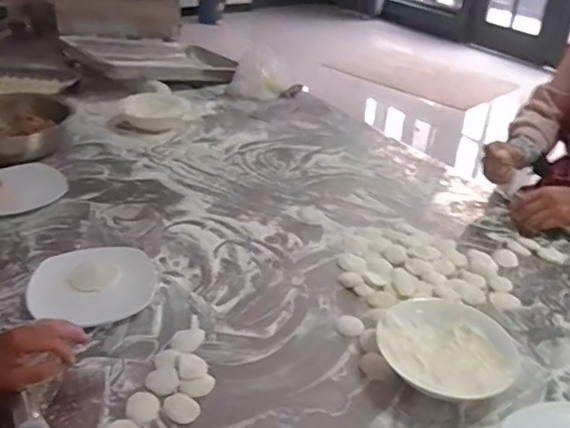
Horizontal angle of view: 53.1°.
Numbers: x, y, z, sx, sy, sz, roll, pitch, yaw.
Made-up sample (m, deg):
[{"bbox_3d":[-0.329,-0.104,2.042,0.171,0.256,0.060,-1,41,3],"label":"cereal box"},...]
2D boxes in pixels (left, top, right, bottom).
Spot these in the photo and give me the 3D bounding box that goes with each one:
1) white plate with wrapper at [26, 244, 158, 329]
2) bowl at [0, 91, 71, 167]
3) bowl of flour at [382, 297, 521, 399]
[{"bbox_3d":[-0.290,0.102,0.865,0.178,0.021,0.178,1,33,-1],"label":"white plate with wrapper"},{"bbox_3d":[-0.605,-0.193,1.268,0.280,0.094,0.280,1,33,-1],"label":"bowl"},{"bbox_3d":[0.213,0.179,0.746,0.166,0.052,0.165,1,33,-1],"label":"bowl of flour"}]

